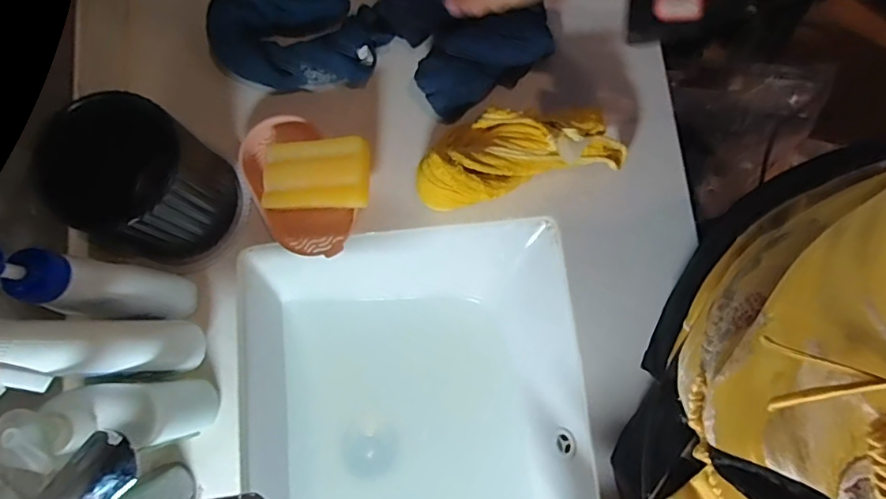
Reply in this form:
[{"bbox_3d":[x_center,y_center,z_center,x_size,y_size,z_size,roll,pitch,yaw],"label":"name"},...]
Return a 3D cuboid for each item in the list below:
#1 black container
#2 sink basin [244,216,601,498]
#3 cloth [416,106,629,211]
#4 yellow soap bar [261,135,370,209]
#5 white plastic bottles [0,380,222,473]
[{"bbox_3d":[-0.256,-0.057,0.479,0.103,0.143,0.111,37,81,6],"label":"black container"},{"bbox_3d":[-0.033,0.220,0.573,0.346,0.136,0.455,-6,79,-1],"label":"sink basin"},{"bbox_3d":[0.067,-0.095,0.529,0.196,0.063,0.083,-14,80,-3],"label":"cloth"},{"bbox_3d":[-0.123,-0.072,0.531,0.107,0.025,0.066,-3,85,14],"label":"yellow soap bar"},{"bbox_3d":[-0.245,0.131,0.419,0.070,0.173,0.056,-7,79,-2],"label":"white plastic bottles"}]

